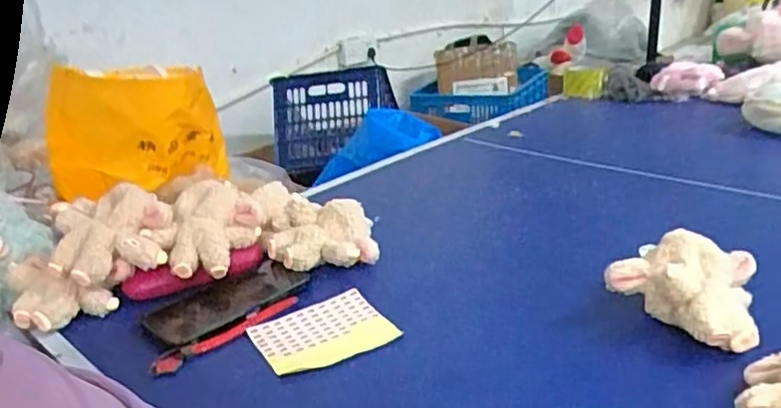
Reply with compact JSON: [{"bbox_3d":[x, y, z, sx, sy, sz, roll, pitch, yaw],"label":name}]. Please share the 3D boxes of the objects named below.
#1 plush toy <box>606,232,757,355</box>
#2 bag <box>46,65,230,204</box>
[{"bbox_3d":[0.263,0.072,0.579,0.117,0.075,0.108,7,25,27],"label":"plush toy"},{"bbox_3d":[-0.350,-0.101,0.876,0.227,0.166,0.082,-13,23,-19],"label":"bag"}]

